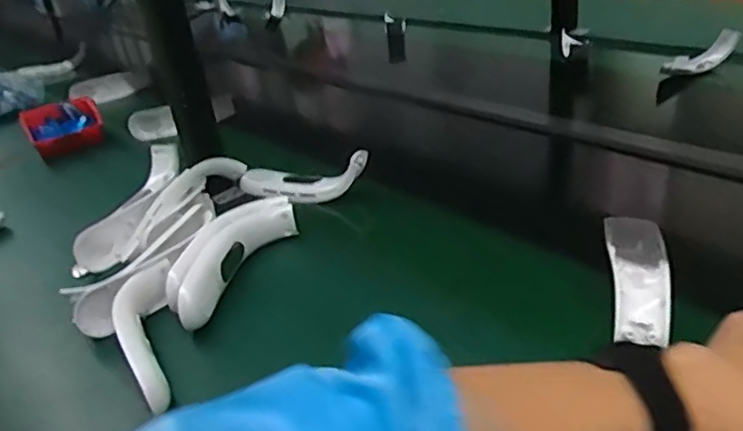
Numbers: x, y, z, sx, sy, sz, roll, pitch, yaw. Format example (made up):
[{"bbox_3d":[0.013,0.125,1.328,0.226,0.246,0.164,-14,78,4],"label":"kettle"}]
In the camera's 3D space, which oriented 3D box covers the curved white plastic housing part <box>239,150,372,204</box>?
[{"bbox_3d":[-0.097,-0.055,0.854,0.185,0.063,0.040,1,30,17],"label":"curved white plastic housing part"}]

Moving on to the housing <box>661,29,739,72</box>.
[{"bbox_3d":[0.592,-0.283,1.103,0.155,0.041,0.048,-27,31,-4],"label":"housing"}]

